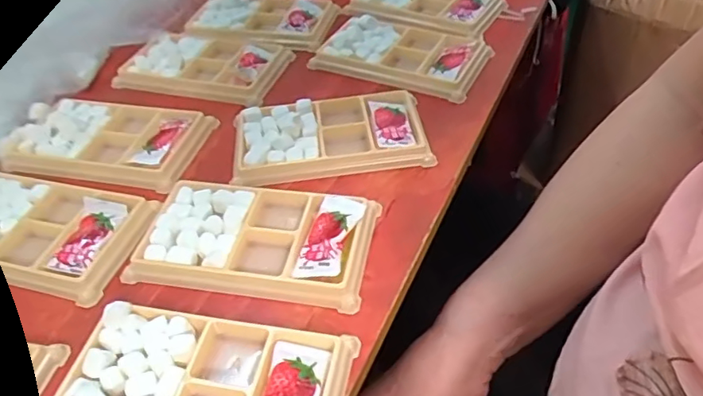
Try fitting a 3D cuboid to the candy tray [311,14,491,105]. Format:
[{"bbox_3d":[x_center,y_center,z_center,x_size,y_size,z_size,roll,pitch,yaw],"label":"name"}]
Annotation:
[{"bbox_3d":[0.043,-0.124,0.456,0.134,0.020,0.076,17,49,21],"label":"candy tray"}]

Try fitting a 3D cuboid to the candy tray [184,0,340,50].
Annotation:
[{"bbox_3d":[-0.087,-0.169,0.508,0.131,0.017,0.073,5,46,11],"label":"candy tray"}]

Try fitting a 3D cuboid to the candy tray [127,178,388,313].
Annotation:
[{"bbox_3d":[-0.056,0.023,0.321,0.132,0.016,0.076,6,46,11],"label":"candy tray"}]

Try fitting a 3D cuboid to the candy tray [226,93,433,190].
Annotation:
[{"bbox_3d":[-0.016,-0.045,0.383,0.133,0.022,0.074,-7,45,-2],"label":"candy tray"}]

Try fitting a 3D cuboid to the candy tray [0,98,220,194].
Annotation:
[{"bbox_3d":[-0.183,-0.042,0.399,0.145,0.022,0.073,7,46,13],"label":"candy tray"}]

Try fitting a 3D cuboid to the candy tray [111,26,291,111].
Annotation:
[{"bbox_3d":[-0.125,-0.119,0.467,0.133,0.018,0.086,11,47,16],"label":"candy tray"}]

